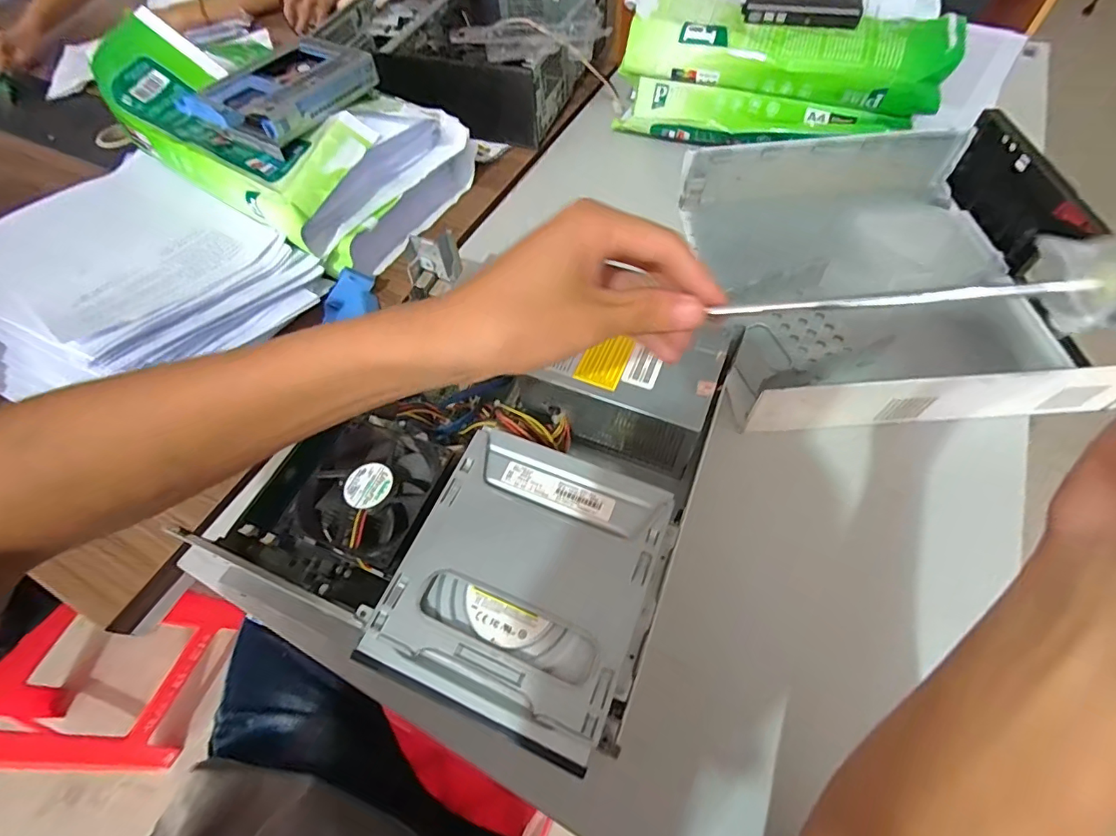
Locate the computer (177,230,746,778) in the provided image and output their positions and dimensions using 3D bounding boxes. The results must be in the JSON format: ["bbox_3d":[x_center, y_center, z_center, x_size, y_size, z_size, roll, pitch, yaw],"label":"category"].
[{"bbox_3d":[-0.064,0.043,0.387,0.318,0.091,0.294,19,63,14],"label":"computer"}]

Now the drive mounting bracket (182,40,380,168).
[{"bbox_3d":[-0.309,-0.365,0.543,0.131,0.049,0.193,29,65,19],"label":"drive mounting bracket"}]

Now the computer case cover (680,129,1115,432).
[{"bbox_3d":[0.313,-0.152,0.500,0.309,0.082,0.347,-3,59,2],"label":"computer case cover"}]

